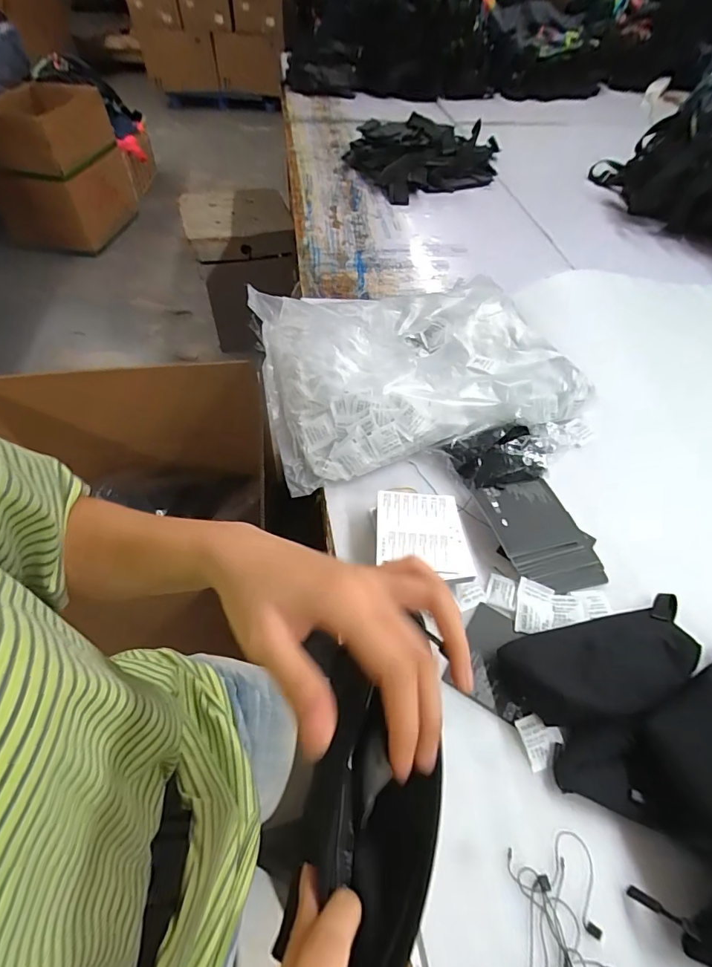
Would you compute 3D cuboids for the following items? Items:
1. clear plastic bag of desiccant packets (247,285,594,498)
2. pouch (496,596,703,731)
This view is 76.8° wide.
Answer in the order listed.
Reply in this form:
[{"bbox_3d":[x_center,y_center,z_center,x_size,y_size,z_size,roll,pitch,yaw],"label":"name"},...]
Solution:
[{"bbox_3d":[0.081,-0.189,0.682,0.452,0.081,0.362,-15,54,-14],"label":"clear plastic bag of desiccant packets"},{"bbox_3d":[0.254,0.174,0.439,0.208,0.041,0.093,-11,54,-11],"label":"pouch"}]

